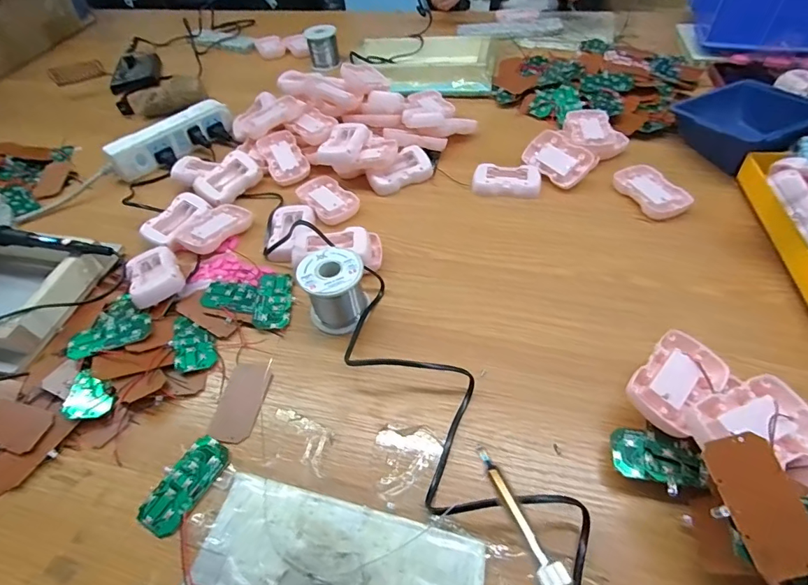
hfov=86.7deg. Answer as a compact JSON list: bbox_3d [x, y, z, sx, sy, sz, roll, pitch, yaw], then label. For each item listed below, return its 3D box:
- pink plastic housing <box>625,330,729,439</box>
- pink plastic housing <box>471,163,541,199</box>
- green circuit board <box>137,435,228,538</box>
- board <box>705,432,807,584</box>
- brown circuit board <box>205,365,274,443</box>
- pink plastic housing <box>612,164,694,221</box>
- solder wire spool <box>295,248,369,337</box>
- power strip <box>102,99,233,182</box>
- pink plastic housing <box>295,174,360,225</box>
[{"bbox_3d":[0.216,0.069,0.338,0.089,0.013,0.052,-35,63,-28],"label":"pink plastic housing"},{"bbox_3d":[0.134,-0.145,0.560,0.086,0.021,0.055,4,51,10],"label":"pink plastic housing"},{"bbox_3d":[-0.175,0.154,0.344,0.036,0.005,0.073,22,56,22],"label":"green circuit board"},{"bbox_3d":[0.210,0.123,0.250,0.039,0.004,0.075,-17,68,4],"label":"board"},{"bbox_3d":[-0.148,0.099,0.389,0.041,0.004,0.073,4,52,10],"label":"brown circuit board"},{"bbox_3d":[0.301,-0.125,0.523,0.060,0.010,0.091,-19,51,-9],"label":"pink plastic housing"},{"bbox_3d":[-0.068,-0.003,0.426,0.055,0.062,0.061,25,58,24],"label":"solder wire spool"},{"bbox_3d":[-0.354,-0.240,0.660,0.028,0.054,0.193,36,63,30],"label":"power strip"},{"bbox_3d":[-0.101,-0.123,0.559,0.054,0.010,0.094,-35,56,-21],"label":"pink plastic housing"}]

